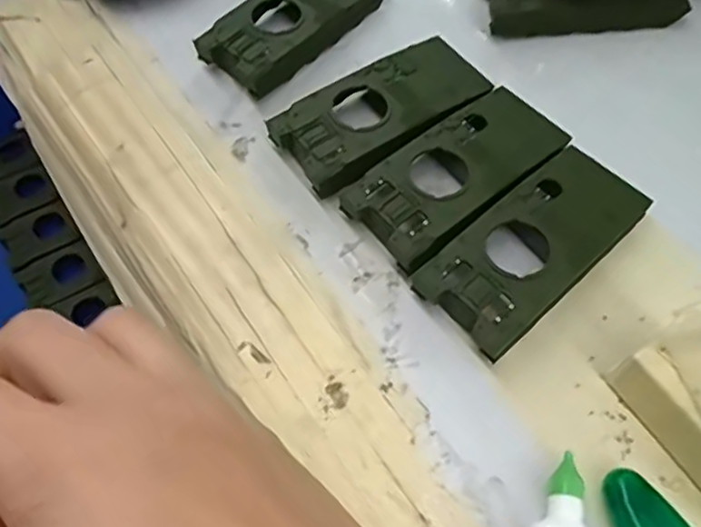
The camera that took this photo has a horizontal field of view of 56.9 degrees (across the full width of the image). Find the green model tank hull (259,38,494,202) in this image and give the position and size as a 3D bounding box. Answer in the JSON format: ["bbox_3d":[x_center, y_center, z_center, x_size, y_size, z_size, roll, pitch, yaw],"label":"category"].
[{"bbox_3d":[0.018,-0.073,0.315,0.106,0.020,0.051,-35,65,-15],"label":"green model tank hull"}]

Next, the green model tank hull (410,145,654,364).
[{"bbox_3d":[0.079,-0.007,0.277,0.104,0.020,0.046,-39,66,-16],"label":"green model tank hull"}]

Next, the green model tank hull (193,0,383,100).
[{"bbox_3d":[-0.030,-0.133,0.350,0.045,0.020,0.106,38,70,21],"label":"green model tank hull"}]

